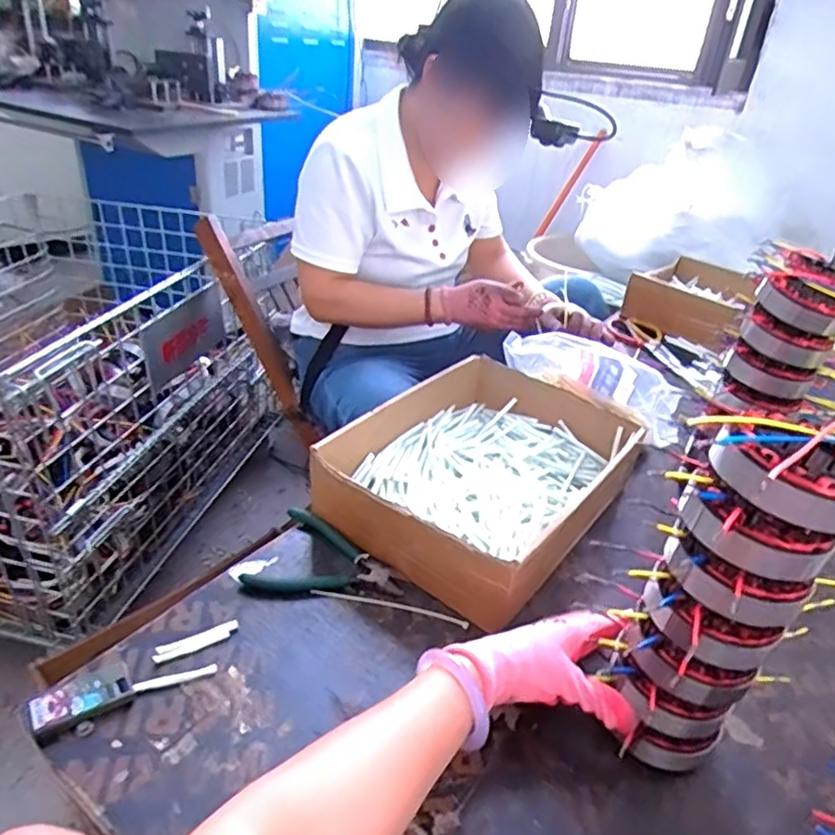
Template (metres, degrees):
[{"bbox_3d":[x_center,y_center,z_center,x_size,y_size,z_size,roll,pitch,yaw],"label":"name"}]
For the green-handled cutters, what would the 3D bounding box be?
[{"bbox_3d":[-0.083,0.144,0.613,0.132,0.023,0.093,13,32,12],"label":"green-handled cutters"}]

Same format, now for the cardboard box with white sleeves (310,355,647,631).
[{"bbox_3d":[0.080,0.050,0.698,0.249,0.072,0.322,25,37,28],"label":"cardboard box with white sleeves"}]

